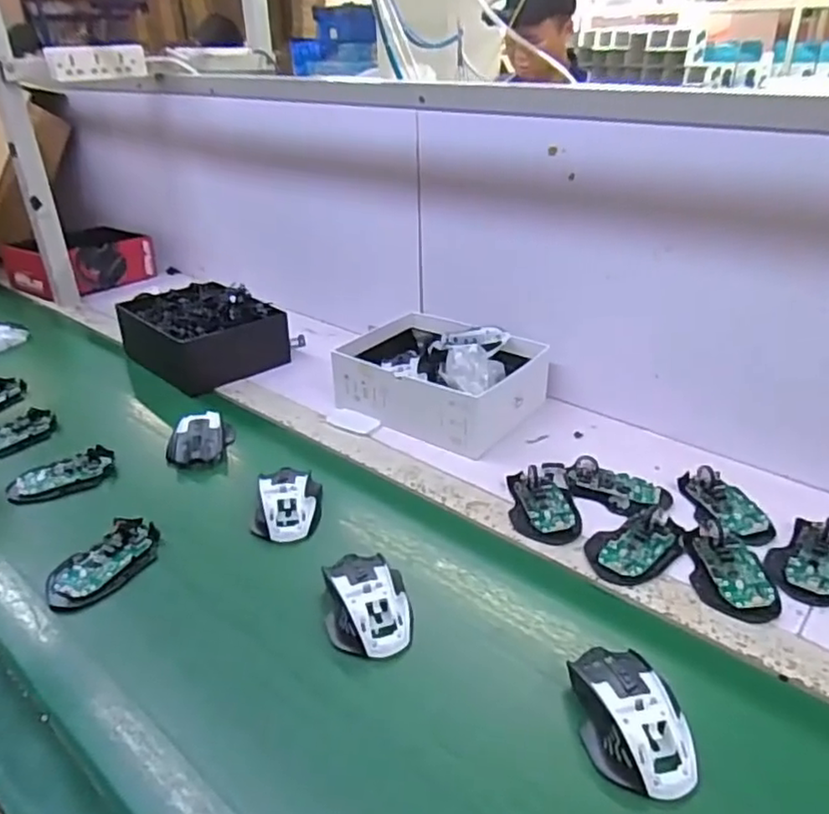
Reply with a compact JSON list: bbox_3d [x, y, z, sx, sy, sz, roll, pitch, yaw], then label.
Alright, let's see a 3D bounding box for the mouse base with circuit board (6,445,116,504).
[{"bbox_3d":[-0.414,0.083,0.779,0.115,0.016,0.055,-22,35,-32],"label":"mouse base with circuit board"}]

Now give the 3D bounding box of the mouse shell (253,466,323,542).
[{"bbox_3d":[-0.136,0.103,0.714,0.070,0.035,0.096,-1,29,1],"label":"mouse shell"}]

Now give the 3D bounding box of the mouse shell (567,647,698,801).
[{"bbox_3d":[0.157,0.225,0.484,0.069,0.032,0.109,-4,29,-6],"label":"mouse shell"}]

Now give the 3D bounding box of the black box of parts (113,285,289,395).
[{"bbox_3d":[-0.352,-0.125,1.071,0.238,0.095,0.191,25,38,39],"label":"black box of parts"}]

